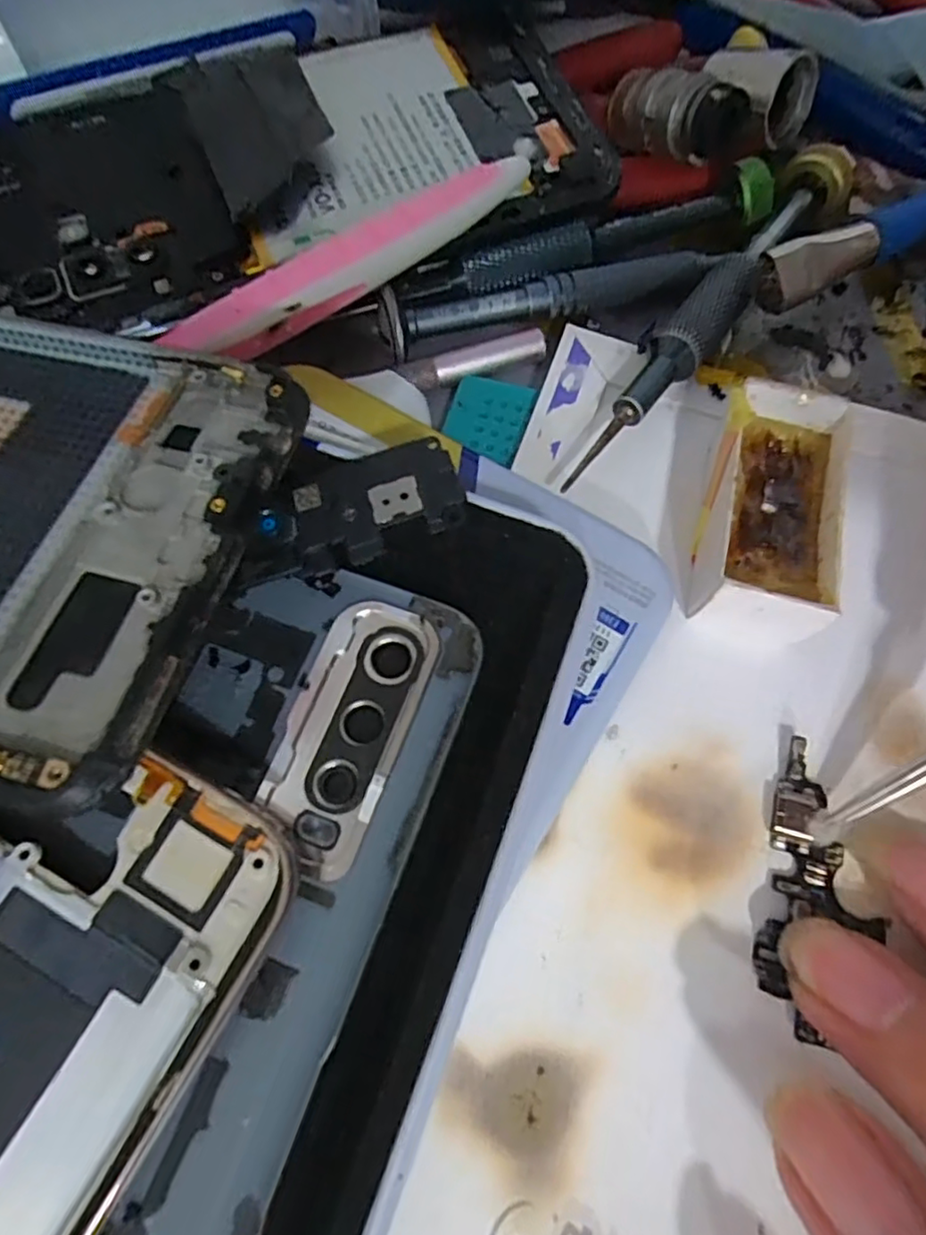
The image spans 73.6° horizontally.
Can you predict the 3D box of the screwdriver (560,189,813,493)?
[{"bbox_3d":[0.055,-0.067,0.141,0.012,0.011,0.112,34,72,12],"label":"screwdriver"}]

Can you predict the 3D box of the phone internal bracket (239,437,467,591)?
[{"bbox_3d":[-0.018,-0.018,0.100,0.036,0.004,0.019,-14,71,2],"label":"phone internal bracket"}]

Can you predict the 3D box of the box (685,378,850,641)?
[{"bbox_3d":[0.059,-0.019,0.120,0.022,0.019,0.049,10,68,4],"label":"box"}]

